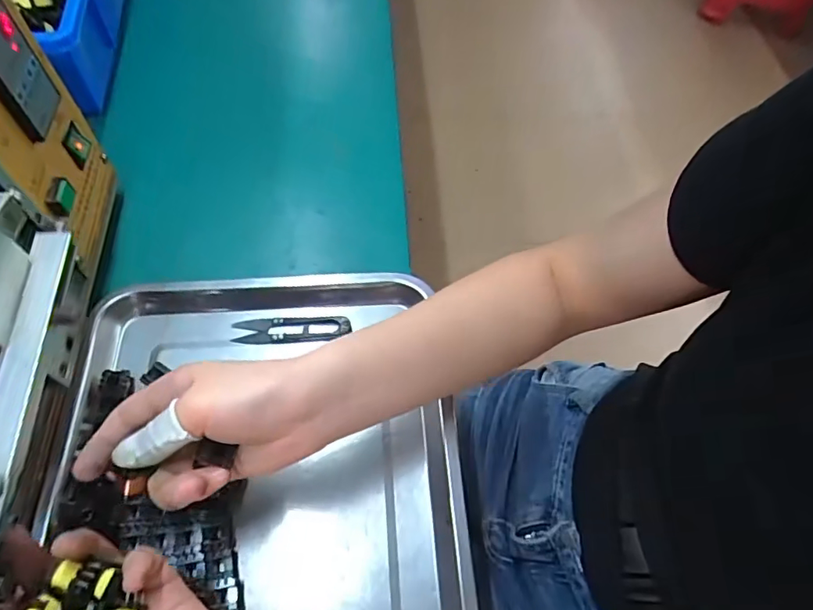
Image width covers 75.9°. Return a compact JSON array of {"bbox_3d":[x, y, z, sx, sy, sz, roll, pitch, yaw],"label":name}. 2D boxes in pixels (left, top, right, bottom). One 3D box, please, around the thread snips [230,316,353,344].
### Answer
[{"bbox_3d":[-0.099,0.021,0.454,0.100,0.014,0.023,0,61,-4],"label":"thread snips"}]

